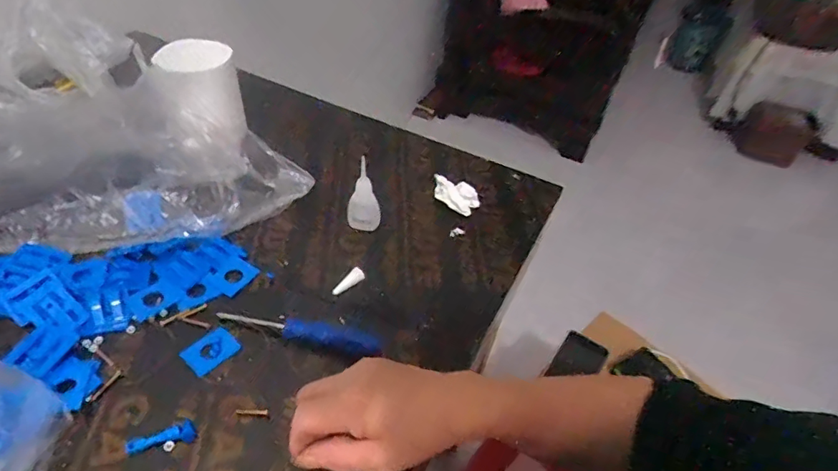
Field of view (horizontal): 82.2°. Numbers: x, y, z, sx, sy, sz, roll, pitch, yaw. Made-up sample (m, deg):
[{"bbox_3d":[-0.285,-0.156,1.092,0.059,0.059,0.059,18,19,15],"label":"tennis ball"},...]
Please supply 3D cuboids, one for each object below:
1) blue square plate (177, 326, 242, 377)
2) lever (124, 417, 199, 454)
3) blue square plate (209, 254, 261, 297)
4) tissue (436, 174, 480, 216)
[{"bbox_3d":[-0.183,0.101,0.423,0.034,0.004,0.041,36,51,25],"label":"blue square plate"},{"bbox_3d":[-0.195,0.153,0.365,0.049,0.004,0.018,-8,47,-16],"label":"lever"},{"bbox_3d":[-0.185,0.040,0.483,0.038,0.006,0.041,27,48,19],"label":"blue square plate"},{"bbox_3d":[0.042,-0.049,0.578,0.063,0.022,0.033,27,48,18],"label":"tissue"}]

